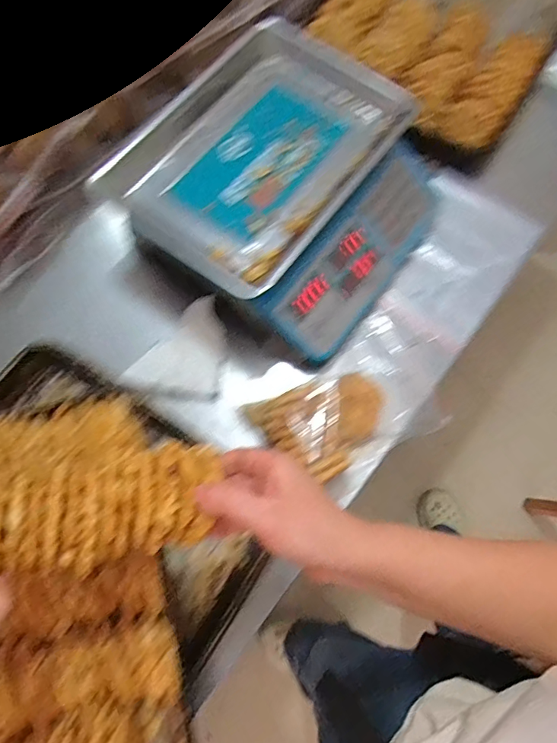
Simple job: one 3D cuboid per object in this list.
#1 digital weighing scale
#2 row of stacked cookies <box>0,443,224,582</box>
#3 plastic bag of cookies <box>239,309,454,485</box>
[{"bbox_3d":[0.008,-0.247,0.644,0.362,0.141,0.369,34,74,11],"label":"digital weighing scale"},{"bbox_3d":[-0.146,0.105,0.328,0.206,0.027,0.069,-12,71,-12],"label":"row of stacked cookies"},{"bbox_3d":[0.101,0.037,0.584,0.244,0.067,0.159,-34,74,-11],"label":"plastic bag of cookies"}]

